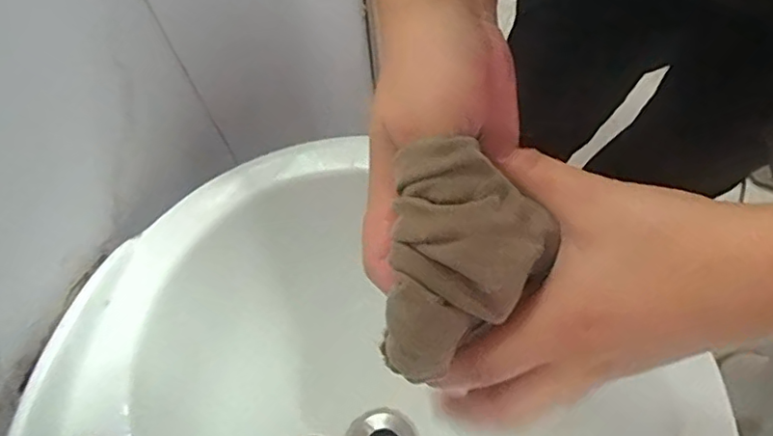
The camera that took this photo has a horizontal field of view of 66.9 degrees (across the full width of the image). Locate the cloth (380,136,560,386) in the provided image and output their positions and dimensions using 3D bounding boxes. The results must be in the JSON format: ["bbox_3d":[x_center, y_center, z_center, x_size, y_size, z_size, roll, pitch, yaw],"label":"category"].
[{"bbox_3d":[0.025,0.017,0.242,0.068,0.036,0.091,28,68,15],"label":"cloth"}]

